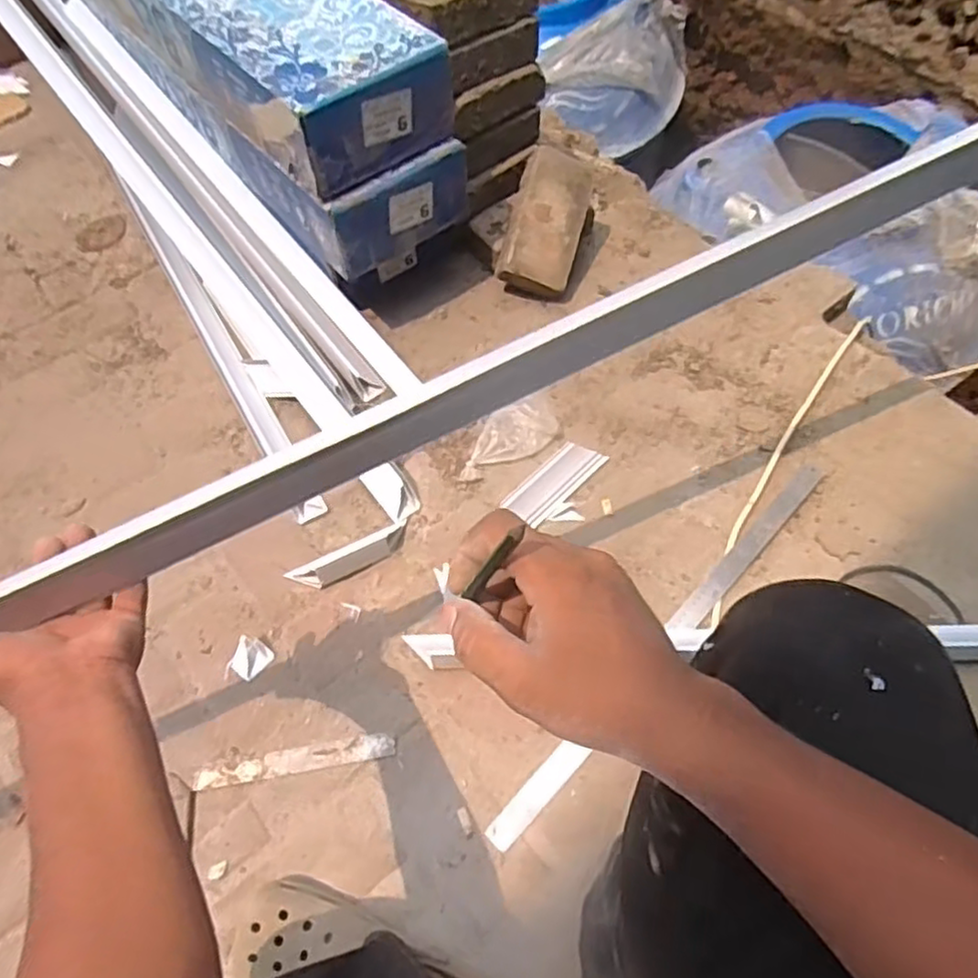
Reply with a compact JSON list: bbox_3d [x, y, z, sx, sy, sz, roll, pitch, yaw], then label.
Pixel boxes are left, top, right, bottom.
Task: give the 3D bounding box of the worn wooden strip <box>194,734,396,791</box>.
[{"bbox_3d":[-0.210,0.295,0.759,0.210,0.007,0.026,-9,60,-3],"label":"worn wooden strip"}]

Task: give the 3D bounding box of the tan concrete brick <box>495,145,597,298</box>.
[{"bbox_3d":[0.090,-0.409,1.083,0.110,0.033,0.219,16,86,-8],"label":"tan concrete brick"}]

